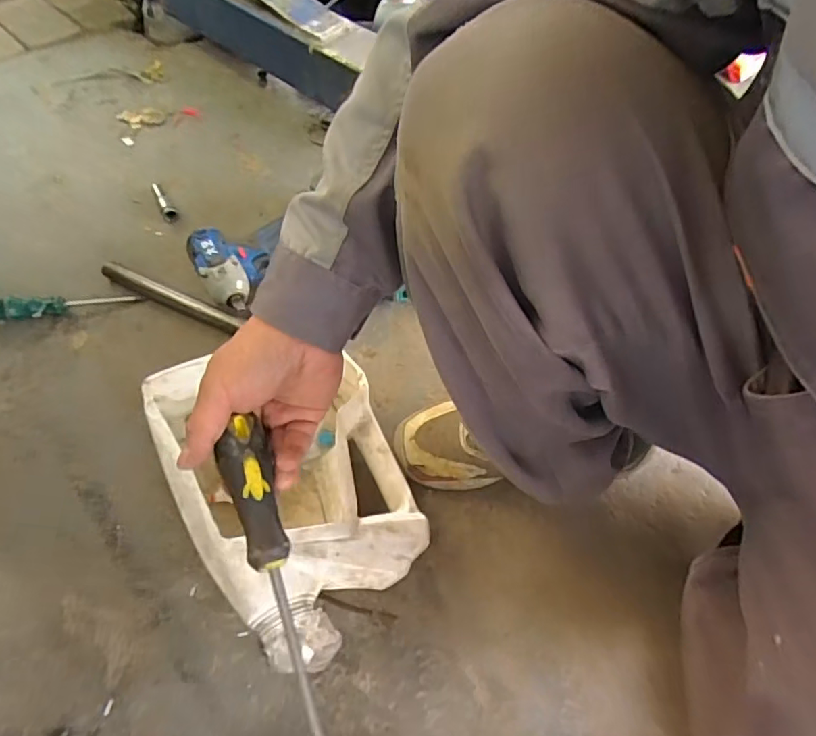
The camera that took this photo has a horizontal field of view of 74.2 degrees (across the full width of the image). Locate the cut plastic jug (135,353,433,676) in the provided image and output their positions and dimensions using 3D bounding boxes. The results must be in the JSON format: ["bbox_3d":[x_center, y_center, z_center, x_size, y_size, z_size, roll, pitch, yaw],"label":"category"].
[{"bbox_3d":[-0.114,0.126,0.555,0.217,0.105,0.307,-20,59,-14],"label":"cut plastic jug"}]

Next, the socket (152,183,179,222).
[{"bbox_3d":[-0.390,-0.267,0.863,0.021,0.018,0.094,-24,60,-16],"label":"socket"}]

